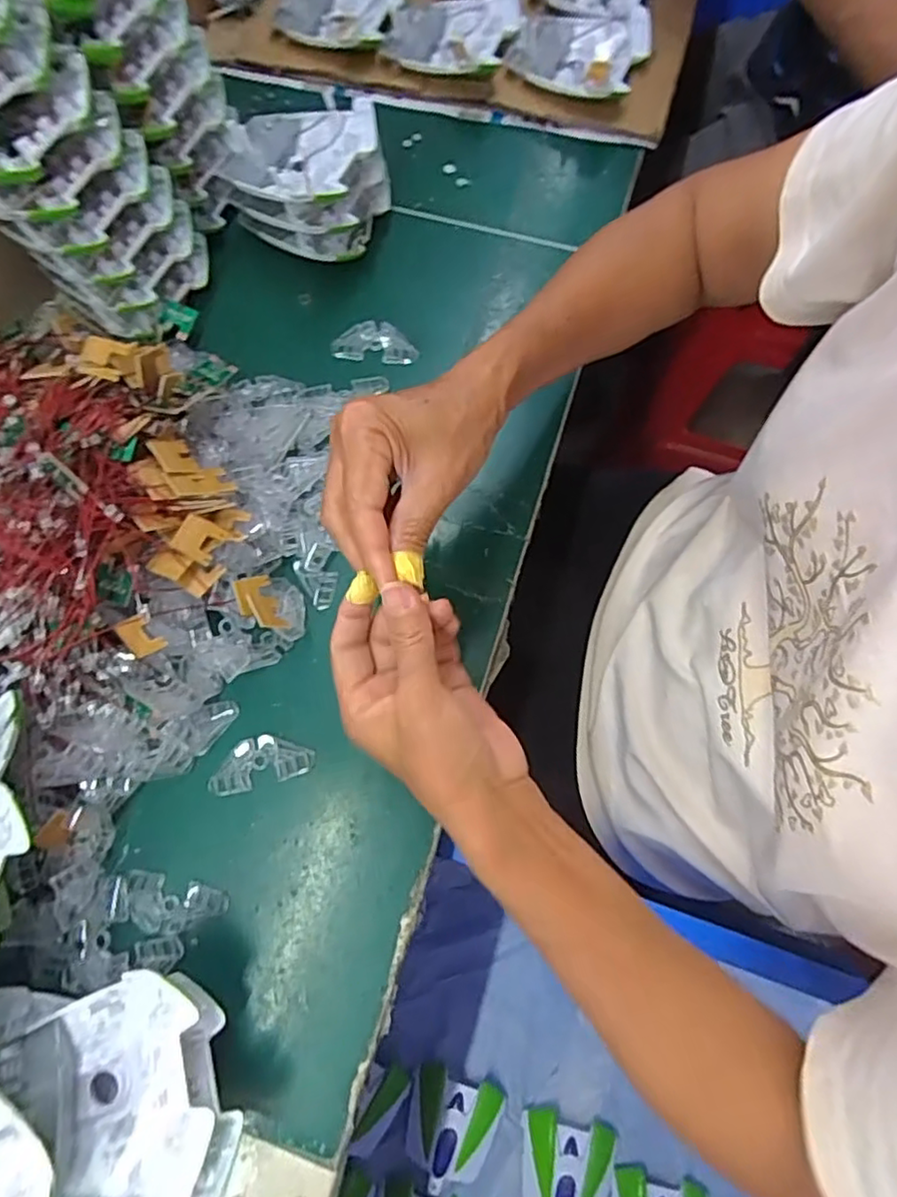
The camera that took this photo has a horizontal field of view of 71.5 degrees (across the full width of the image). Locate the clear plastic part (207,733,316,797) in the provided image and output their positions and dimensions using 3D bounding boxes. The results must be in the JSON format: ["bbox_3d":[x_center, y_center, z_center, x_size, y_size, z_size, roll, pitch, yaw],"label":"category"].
[{"bbox_3d":[-0.120,0.104,0.399,0.066,0.004,0.031,-12,73,-3],"label":"clear plastic part"}]

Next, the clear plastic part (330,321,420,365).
[{"bbox_3d":[-0.057,-0.200,0.486,0.066,0.009,0.031,7,73,3],"label":"clear plastic part"}]

